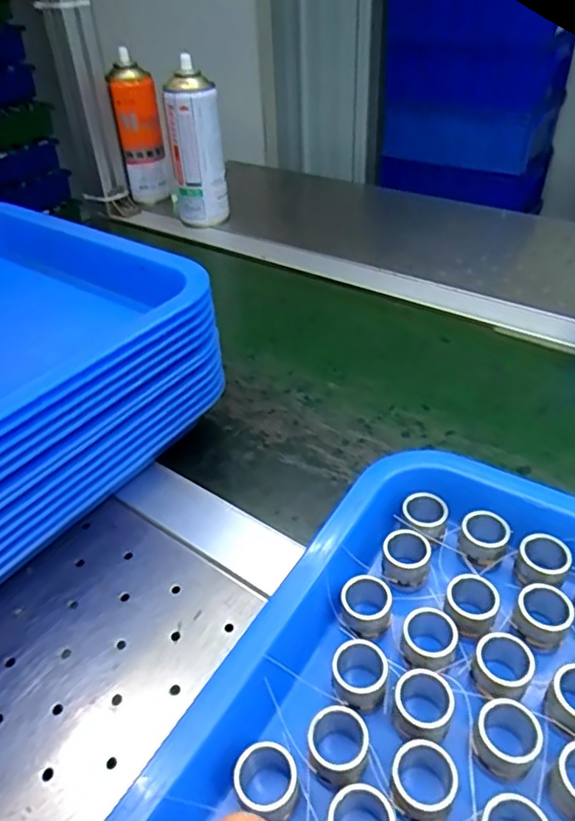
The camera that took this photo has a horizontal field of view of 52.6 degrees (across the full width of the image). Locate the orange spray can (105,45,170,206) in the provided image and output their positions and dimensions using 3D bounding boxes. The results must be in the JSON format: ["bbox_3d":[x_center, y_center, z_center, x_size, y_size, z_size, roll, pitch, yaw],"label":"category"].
[{"bbox_3d":[-0.192,-0.359,0.763,0.057,0.164,0.051,-9,39,-8],"label":"orange spray can"}]

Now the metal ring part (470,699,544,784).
[{"bbox_3d":[0.091,0.138,0.243,0.025,0.020,0.024,-2,39,1],"label":"metal ring part"}]

